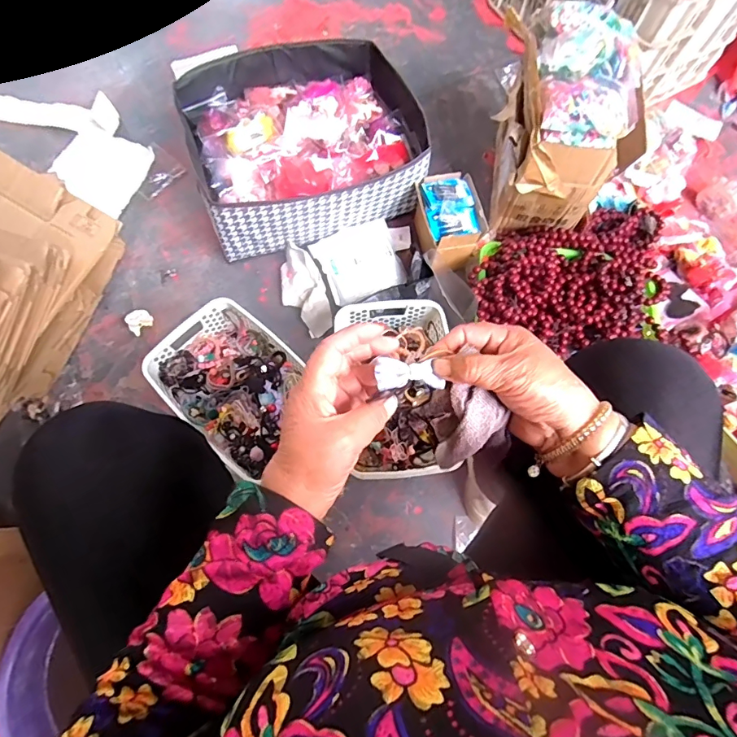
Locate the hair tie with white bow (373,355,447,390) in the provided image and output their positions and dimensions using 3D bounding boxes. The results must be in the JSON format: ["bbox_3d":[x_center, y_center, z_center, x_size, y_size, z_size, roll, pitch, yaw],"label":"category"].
[{"bbox_3d":[0.031,0.004,0.328,0.054,0.008,0.021,2,69,-21],"label":"hair tie with white bow"}]

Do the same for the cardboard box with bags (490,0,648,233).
[{"bbox_3d":[0.332,-0.437,0.816,0.191,0.278,0.278,-3,71,0],"label":"cardboard box with bags"}]

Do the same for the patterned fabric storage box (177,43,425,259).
[{"bbox_3d":[-0.121,-0.436,0.895,0.413,0.144,0.359,-18,72,-6],"label":"patterned fabric storage box"}]

